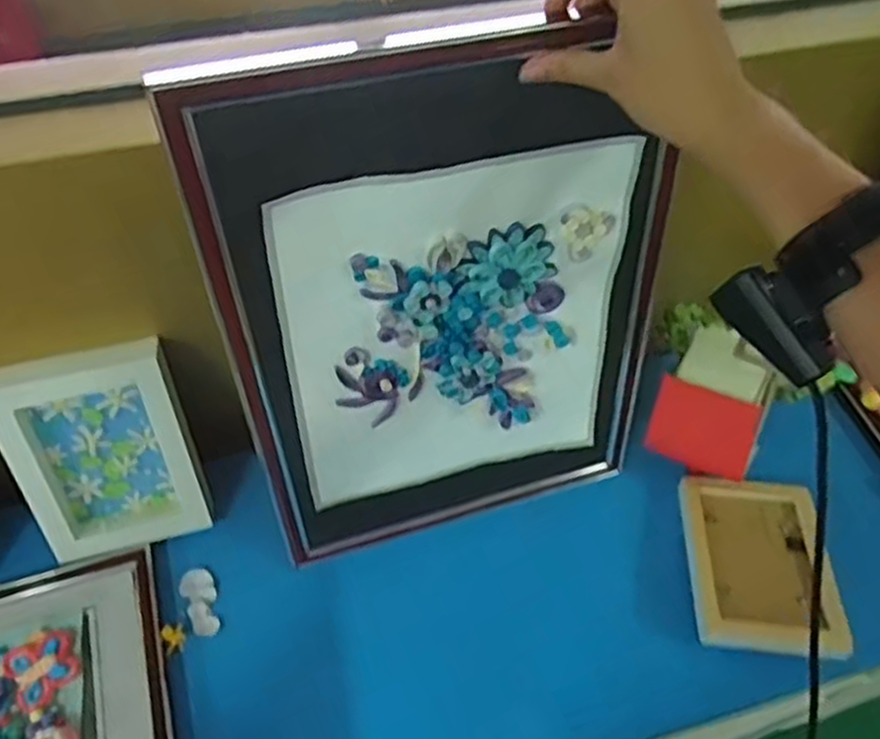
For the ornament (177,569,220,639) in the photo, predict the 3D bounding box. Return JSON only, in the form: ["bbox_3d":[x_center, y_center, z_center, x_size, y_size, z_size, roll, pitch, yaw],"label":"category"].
[{"bbox_3d":[-0.202,0.198,0.640,0.028,0.004,0.059,-15,58,-31],"label":"ornament"}]

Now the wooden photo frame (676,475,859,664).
[{"bbox_3d":[0.275,0.162,0.644,0.117,0.032,0.157,3,55,1],"label":"wooden photo frame"}]

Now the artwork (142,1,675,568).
[{"bbox_3d":[0.011,-0.019,0.547,0.300,0.442,0.034,-15,43,-10],"label":"artwork"}]

